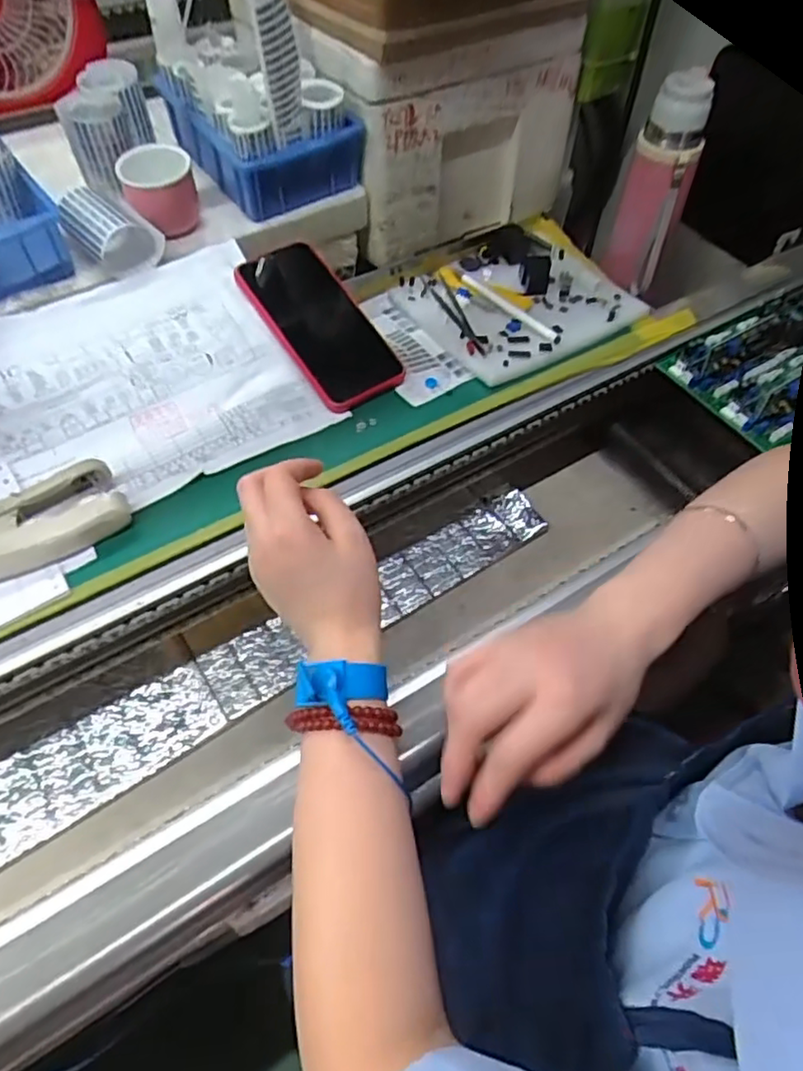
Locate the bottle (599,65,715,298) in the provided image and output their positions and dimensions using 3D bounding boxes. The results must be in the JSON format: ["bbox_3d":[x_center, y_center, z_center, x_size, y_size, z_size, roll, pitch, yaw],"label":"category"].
[{"bbox_3d":[0.266,-0.361,0.681,0.067,0.227,0.060,23,58,11],"label":"bottle"}]

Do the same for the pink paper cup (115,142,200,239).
[{"bbox_3d":[-0.215,-0.307,0.581,0.063,0.055,0.058,-15,59,-13],"label":"pink paper cup"}]

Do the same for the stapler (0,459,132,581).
[{"bbox_3d":[-0.249,-0.008,0.441,0.116,0.029,0.057,-34,64,-23],"label":"stapler"}]

